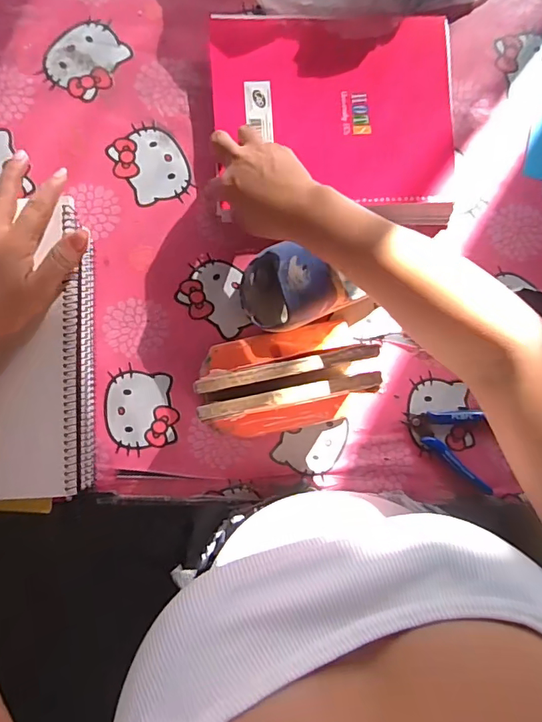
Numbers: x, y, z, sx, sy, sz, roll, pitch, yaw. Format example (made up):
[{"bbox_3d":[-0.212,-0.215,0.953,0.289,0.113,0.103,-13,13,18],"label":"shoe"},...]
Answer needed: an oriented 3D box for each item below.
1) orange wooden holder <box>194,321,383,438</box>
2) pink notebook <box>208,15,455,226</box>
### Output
[{"bbox_3d":[0.015,0.018,0.442,0.151,0.109,0.100,-12,88,-4],"label":"orange wooden holder"},{"bbox_3d":[0.067,-0.258,0.498,0.251,0.024,0.208,-1,87,-3],"label":"pink notebook"}]

